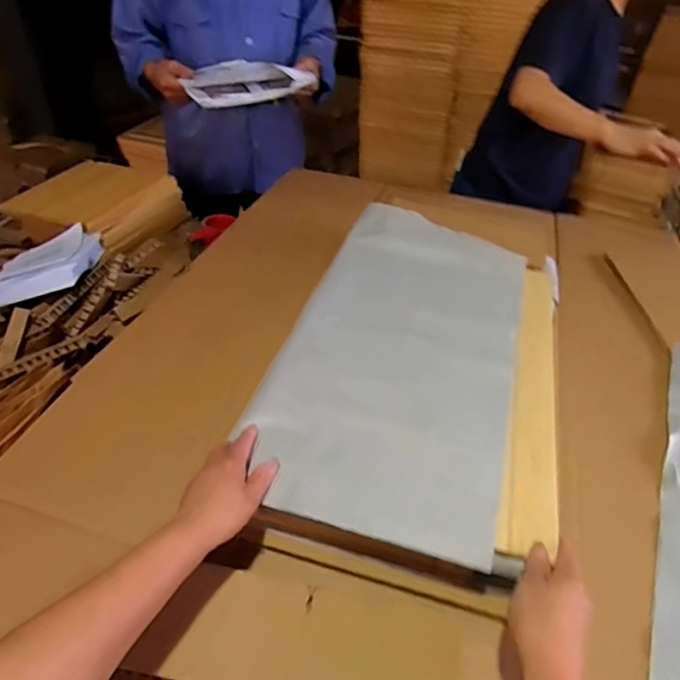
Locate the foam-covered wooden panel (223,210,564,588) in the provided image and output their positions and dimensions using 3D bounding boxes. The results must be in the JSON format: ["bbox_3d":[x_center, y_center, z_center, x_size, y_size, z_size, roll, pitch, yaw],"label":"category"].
[{"bbox_3d":[0.113,0.004,0.734,0.367,0.061,0.589,16,48,10],"label":"foam-covered wooden panel"}]

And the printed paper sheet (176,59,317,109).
[{"bbox_3d":[-0.221,-0.627,1.297,0.300,0.076,0.156,-13,43,-19],"label":"printed paper sheet"}]

